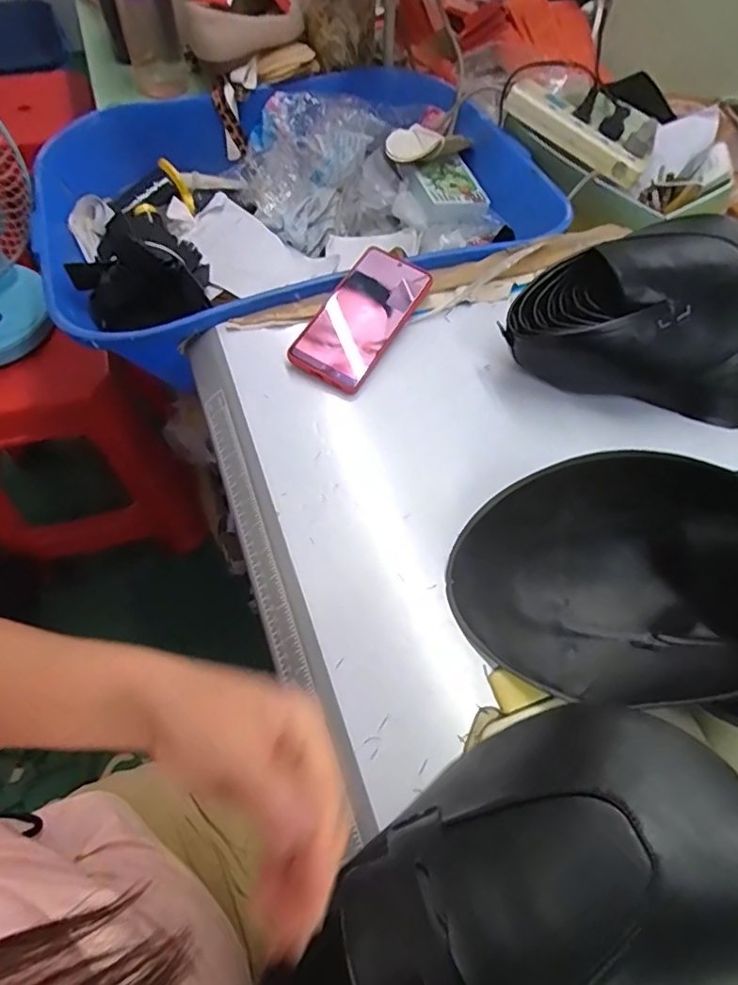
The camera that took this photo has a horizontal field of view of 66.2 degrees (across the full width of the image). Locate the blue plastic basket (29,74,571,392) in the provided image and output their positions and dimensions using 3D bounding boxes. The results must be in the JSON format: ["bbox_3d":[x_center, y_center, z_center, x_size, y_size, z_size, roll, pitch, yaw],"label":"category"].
[{"bbox_3d":[-0.090,-0.382,0.763,0.634,0.153,0.477,-18,63,-12],"label":"blue plastic basket"}]

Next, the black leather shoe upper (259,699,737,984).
[{"bbox_3d":[0.058,0.196,0.230,0.233,0.084,0.137,-38,66,-17],"label":"black leather shoe upper"}]

